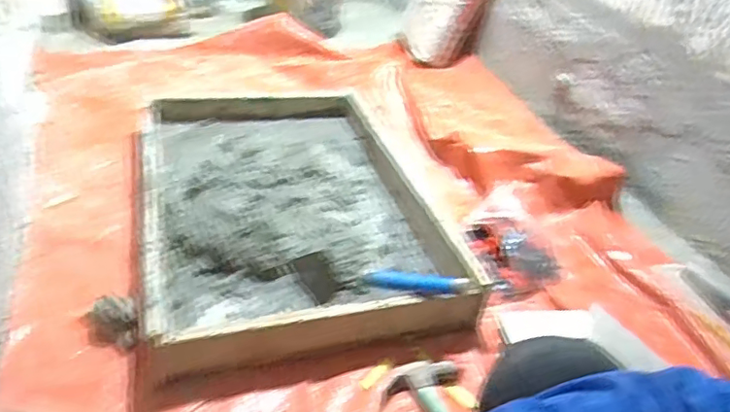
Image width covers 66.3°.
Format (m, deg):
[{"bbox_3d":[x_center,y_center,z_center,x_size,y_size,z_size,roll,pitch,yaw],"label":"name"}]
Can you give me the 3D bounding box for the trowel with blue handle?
[{"bbox_3d":[0.017,0.111,0.902,0.301,0.071,0.077,1,31,24],"label":"trowel with blue handle"}]

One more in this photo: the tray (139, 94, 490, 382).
[{"bbox_3d":[-0.154,-0.034,1.093,0.508,0.086,0.749,-5,37,-18],"label":"tray"}]

